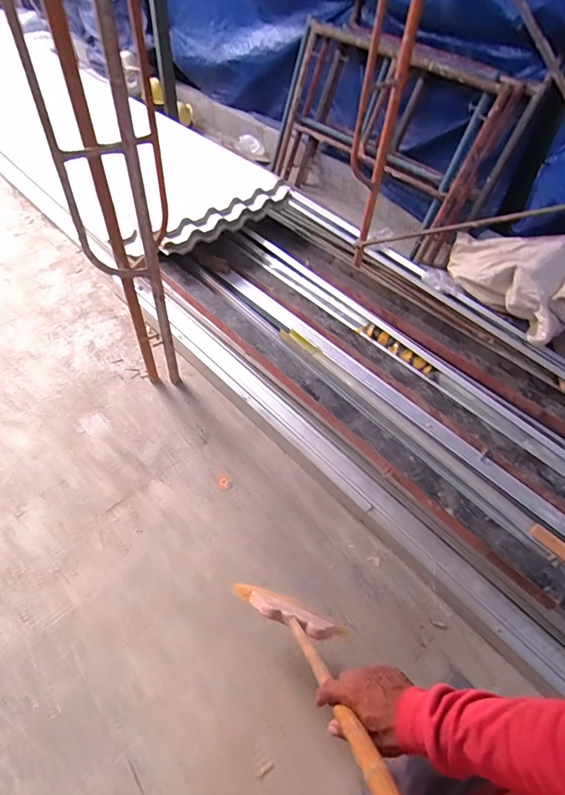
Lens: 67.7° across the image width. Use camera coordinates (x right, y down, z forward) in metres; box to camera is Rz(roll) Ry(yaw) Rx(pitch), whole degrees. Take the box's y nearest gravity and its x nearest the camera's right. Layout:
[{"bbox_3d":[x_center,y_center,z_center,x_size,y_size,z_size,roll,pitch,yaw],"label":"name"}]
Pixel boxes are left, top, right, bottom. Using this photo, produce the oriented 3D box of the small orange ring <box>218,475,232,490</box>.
[{"bbox_3d":[-0.210,0.308,1.533,0.052,0.004,0.055,2,53,-2],"label":"small orange ring"}]

